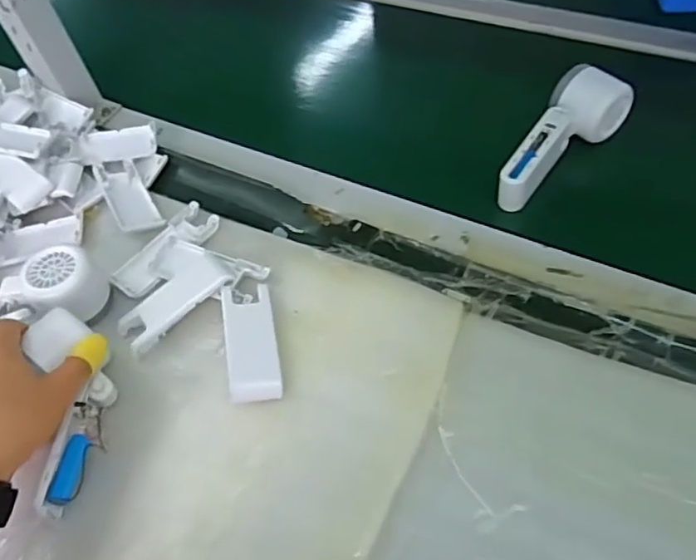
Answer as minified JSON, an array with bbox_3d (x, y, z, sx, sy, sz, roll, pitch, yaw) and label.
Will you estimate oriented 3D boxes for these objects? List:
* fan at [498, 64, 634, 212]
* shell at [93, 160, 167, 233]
[{"bbox_3d":[0.190,-0.126,0.552,0.058,0.043,0.160,36,73,28],"label":"fan"},{"bbox_3d":[-0.211,-0.081,0.579,0.038,0.011,0.102,-29,56,-13],"label":"shell"}]

